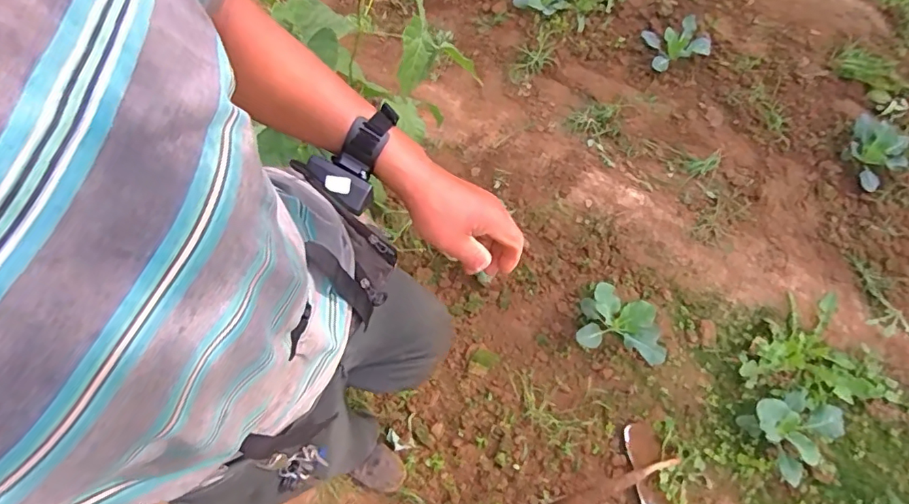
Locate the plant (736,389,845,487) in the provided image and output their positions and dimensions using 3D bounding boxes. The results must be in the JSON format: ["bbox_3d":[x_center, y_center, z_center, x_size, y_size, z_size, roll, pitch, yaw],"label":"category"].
[{"bbox_3d":[0.908,0.454,1.363,0.252,0.130,0.196,-37,69,-13],"label":"plant"}]

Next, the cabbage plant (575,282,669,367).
[{"bbox_3d":[0.487,0.217,1.492,0.237,0.137,0.179,15,67,10],"label":"cabbage plant"}]

